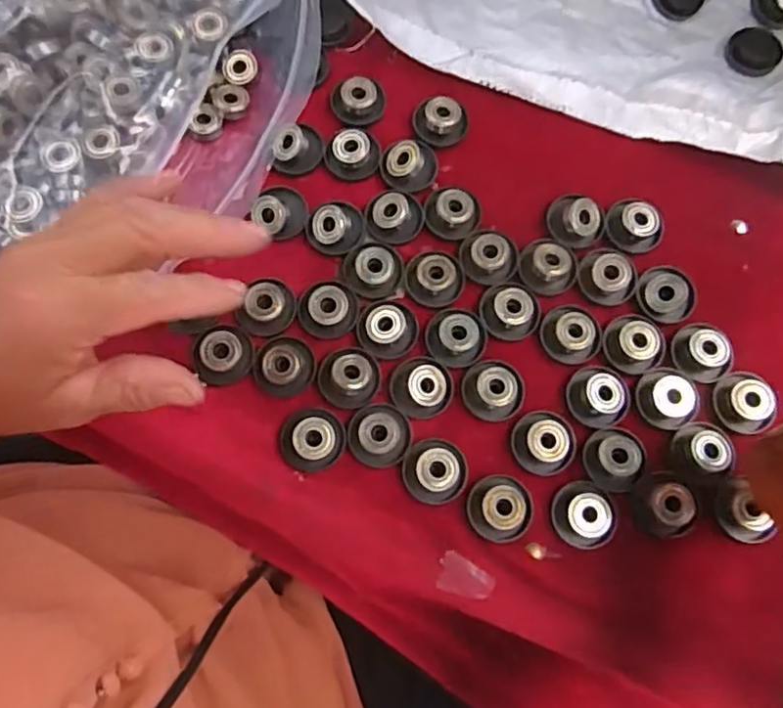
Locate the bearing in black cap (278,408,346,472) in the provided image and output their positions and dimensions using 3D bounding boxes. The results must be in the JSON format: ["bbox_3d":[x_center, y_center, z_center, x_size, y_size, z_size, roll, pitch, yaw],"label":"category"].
[{"bbox_3d":[-0.042,0.044,0.330,0.034,0.013,0.031,0,75,-1],"label":"bearing in black cap"}]

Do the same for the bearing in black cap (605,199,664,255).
[{"bbox_3d":[0.139,-0.074,0.365,0.031,0.012,0.028,21,76,4],"label":"bearing in black cap"}]

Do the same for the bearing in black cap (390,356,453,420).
[{"bbox_3d":[0.016,0.017,0.338,0.033,0.011,0.032,0,75,-1],"label":"bearing in black cap"}]

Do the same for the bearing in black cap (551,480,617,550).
[{"bbox_3d":[0.098,0.082,0.324,0.030,0.012,0.033,0,75,-1],"label":"bearing in black cap"}]

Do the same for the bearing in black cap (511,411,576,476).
[{"bbox_3d":[0.081,0.045,0.332,0.032,0.013,0.033,0,75,-1],"label":"bearing in black cap"}]

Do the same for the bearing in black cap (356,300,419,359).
[{"bbox_3d":[-0.002,-0.015,0.345,0.032,0.012,0.031,0,75,-1],"label":"bearing in black cap"}]

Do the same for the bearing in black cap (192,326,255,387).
[{"bbox_3d":[-0.089,0.000,0.339,0.028,0.013,0.031,2,75,-1],"label":"bearing in black cap"}]

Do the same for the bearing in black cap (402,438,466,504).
[{"bbox_3d":[0.022,0.060,0.329,0.033,0.014,0.032,0,75,-1],"label":"bearing in black cap"}]

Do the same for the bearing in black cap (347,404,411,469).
[{"bbox_3d":[-0.006,0.042,0.331,0.032,0.013,0.032,0,75,-1],"label":"bearing in black cap"}]

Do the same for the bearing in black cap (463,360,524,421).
[{"bbox_3d":[0.055,0.019,0.339,0.031,0.013,0.032,0,75,-1],"label":"bearing in black cap"}]

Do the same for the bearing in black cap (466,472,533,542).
[{"bbox_3d":[0.056,0.078,0.324,0.034,0.014,0.033,0,75,-1],"label":"bearing in black cap"}]

